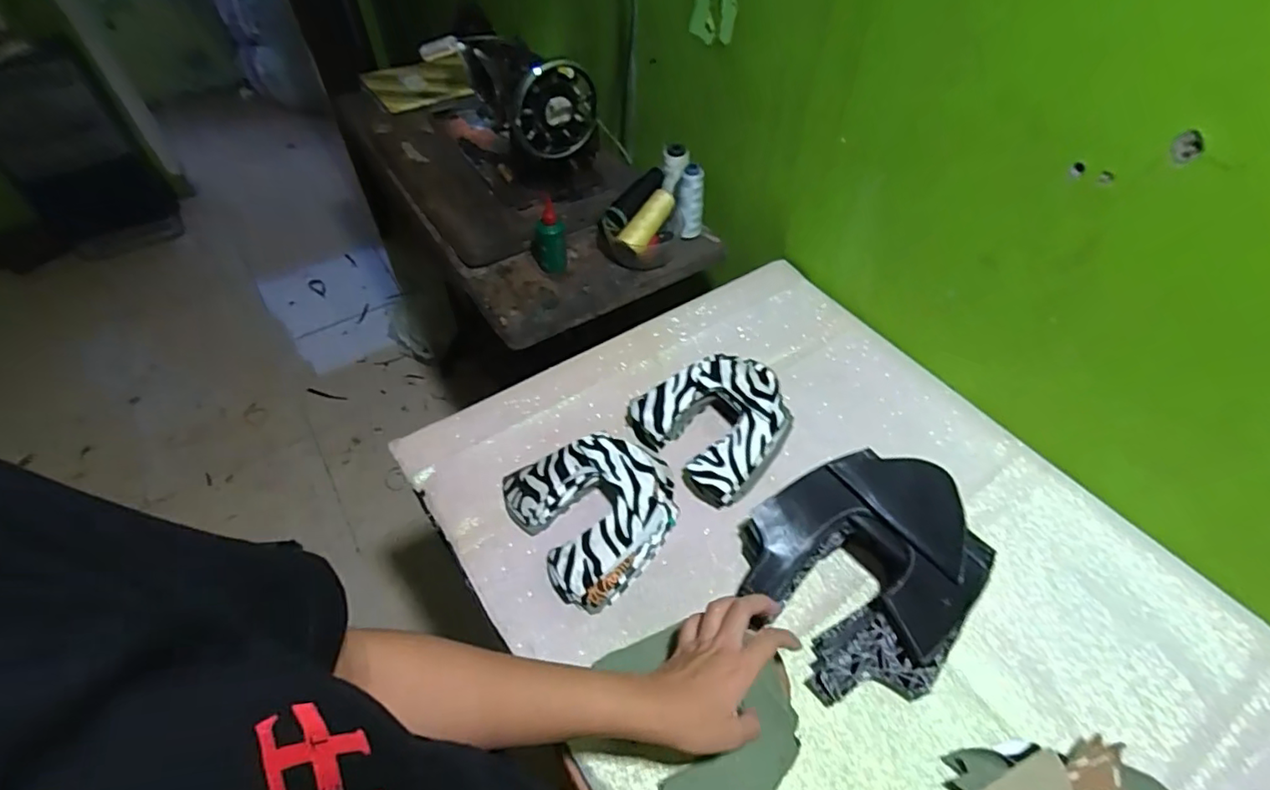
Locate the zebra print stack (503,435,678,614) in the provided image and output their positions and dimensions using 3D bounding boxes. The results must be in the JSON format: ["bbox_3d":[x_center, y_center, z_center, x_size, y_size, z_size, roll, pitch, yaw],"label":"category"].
[{"bbox_3d":[-0.036,0.116,0.625,0.164,0.045,0.172,-27,55,-21],"label":"zebra print stack"}]

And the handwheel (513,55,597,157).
[{"bbox_3d":[-0.122,-0.425,0.876,0.134,0.149,0.045,-39,70,7],"label":"handwheel"}]

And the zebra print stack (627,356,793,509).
[{"bbox_3d":[0.095,0.028,0.682,0.146,0.063,0.162,-32,58,-24],"label":"zebra print stack"}]

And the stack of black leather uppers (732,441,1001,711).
[{"bbox_3d":[0.204,0.161,0.540,0.180,0.111,0.204,-24,54,-19],"label":"stack of black leather uppers"}]

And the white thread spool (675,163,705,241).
[{"bbox_3d":[0.086,-0.297,0.909,0.041,0.113,0.033,4,50,3],"label":"white thread spool"}]

